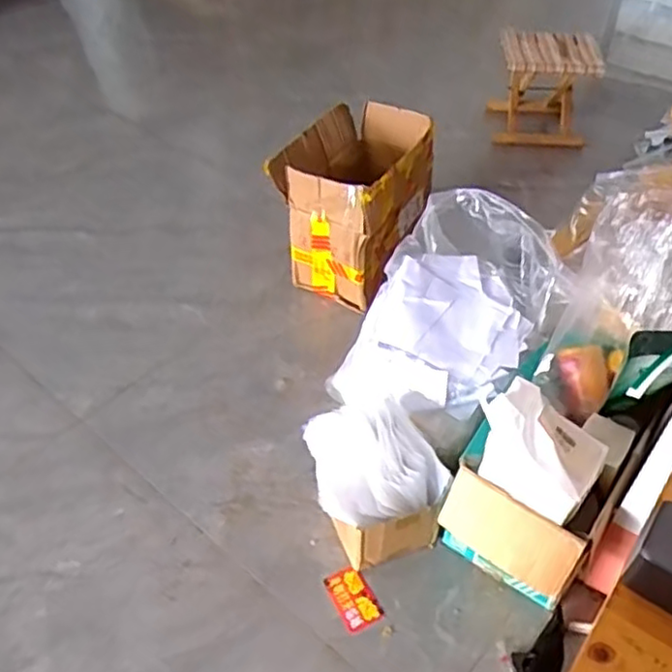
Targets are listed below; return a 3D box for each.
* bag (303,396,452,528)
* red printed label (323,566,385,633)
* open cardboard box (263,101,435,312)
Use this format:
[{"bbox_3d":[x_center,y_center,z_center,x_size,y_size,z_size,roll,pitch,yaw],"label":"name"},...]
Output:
[{"bbox_3d":[0.047,0.175,0.954,0.171,0.093,0.179,-16,47,-15],"label":"bag"},{"bbox_3d":[0.024,0.393,0.983,0.059,0.009,0.090,-24,50,-22],"label":"red printed label"},{"bbox_3d":[0.051,-0.268,1.383,0.236,0.308,0.332,24,50,22],"label":"open cardboard box"}]

